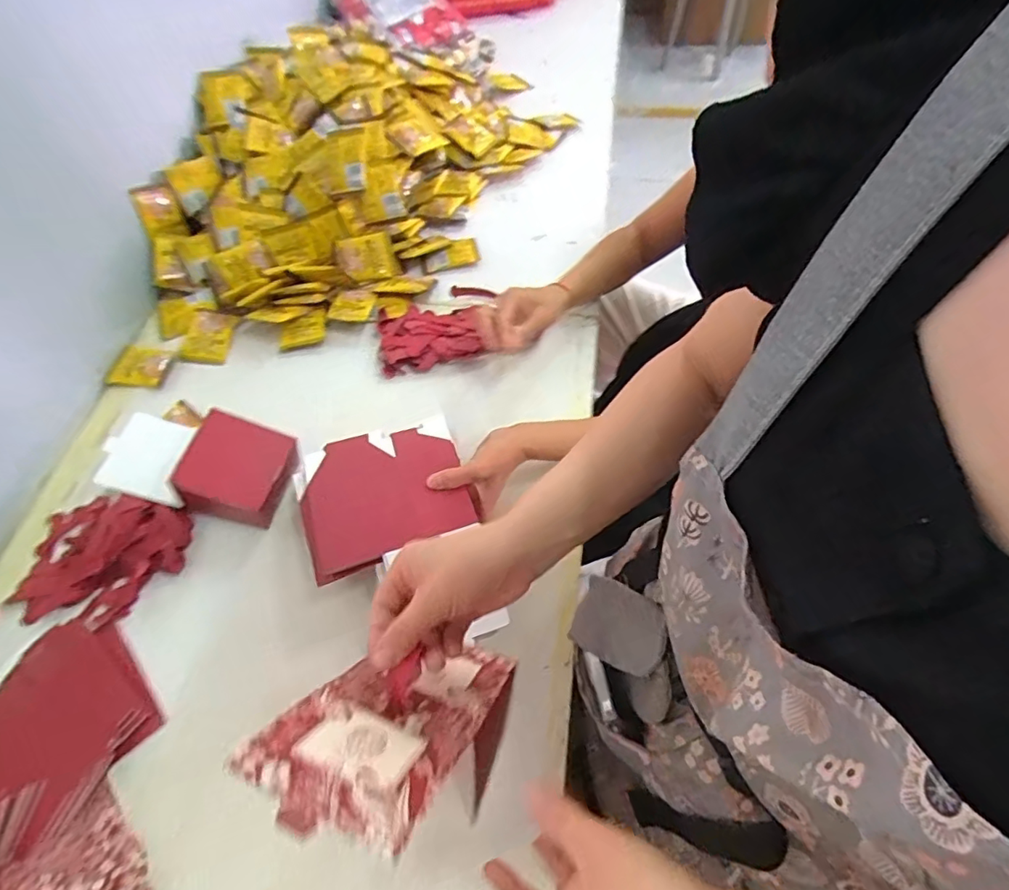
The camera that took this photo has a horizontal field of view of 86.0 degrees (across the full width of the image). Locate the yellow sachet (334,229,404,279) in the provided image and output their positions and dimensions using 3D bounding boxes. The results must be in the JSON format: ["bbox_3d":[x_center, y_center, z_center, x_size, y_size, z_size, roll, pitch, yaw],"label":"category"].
[{"bbox_3d":[-0.218,-0.298,0.861,0.088,0.013,0.073,-18,95,-7],"label":"yellow sachet"}]

